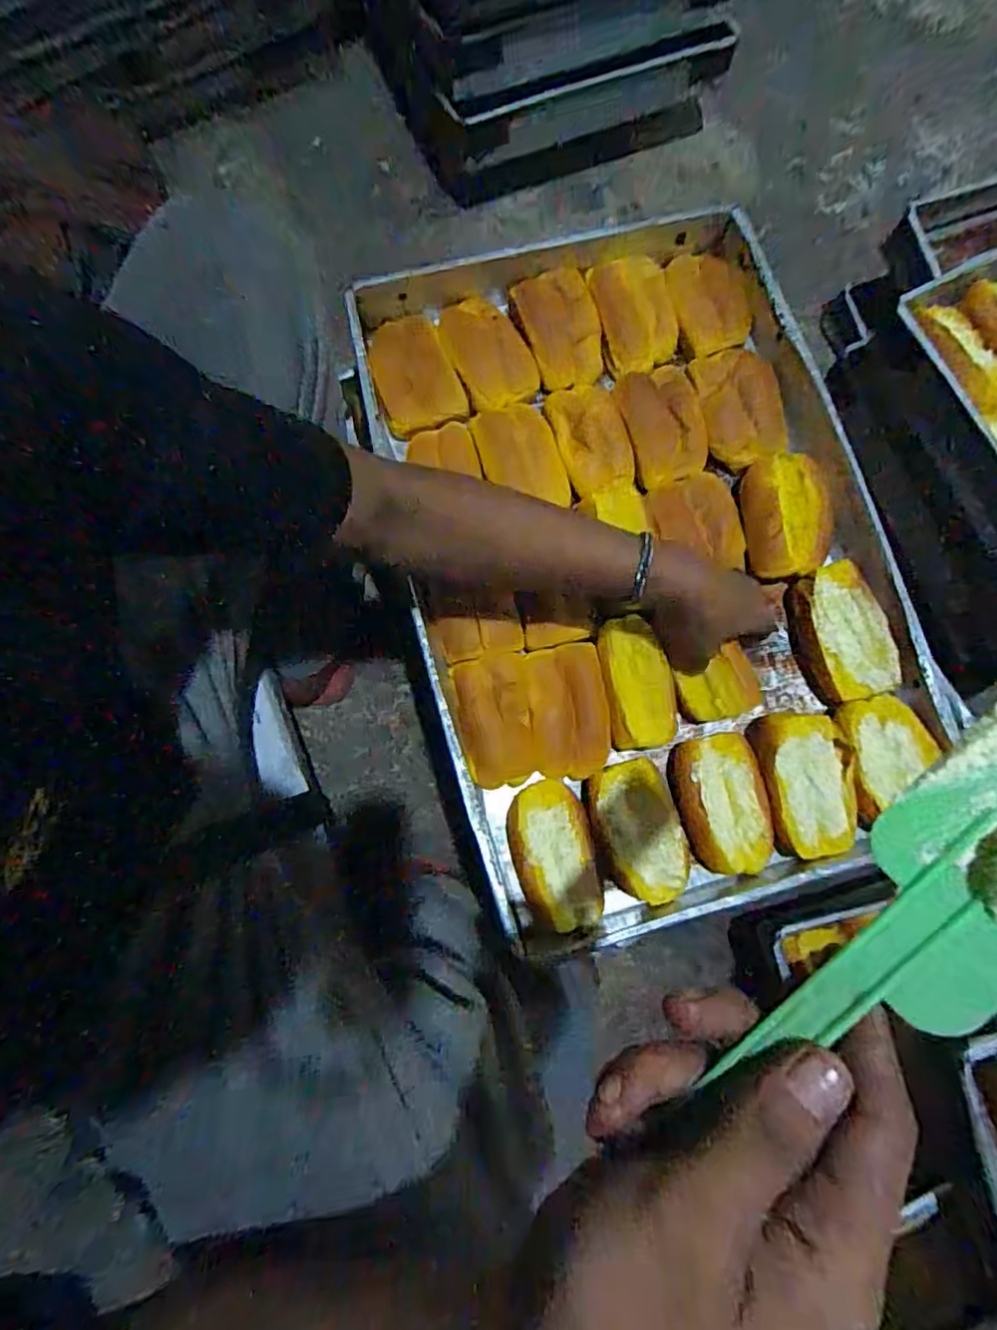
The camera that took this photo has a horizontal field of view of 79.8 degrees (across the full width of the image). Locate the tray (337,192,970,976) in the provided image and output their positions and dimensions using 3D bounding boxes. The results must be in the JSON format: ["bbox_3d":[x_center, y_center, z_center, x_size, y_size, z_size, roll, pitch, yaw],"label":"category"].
[{"bbox_3d":[0.127,-0.108,0.543,0.423,0.059,0.637,-16,80,-3],"label":"tray"}]

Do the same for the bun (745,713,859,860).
[{"bbox_3d":[0.261,0.096,0.513,0.076,0.042,0.108,-10,79,-2],"label":"bun"}]

